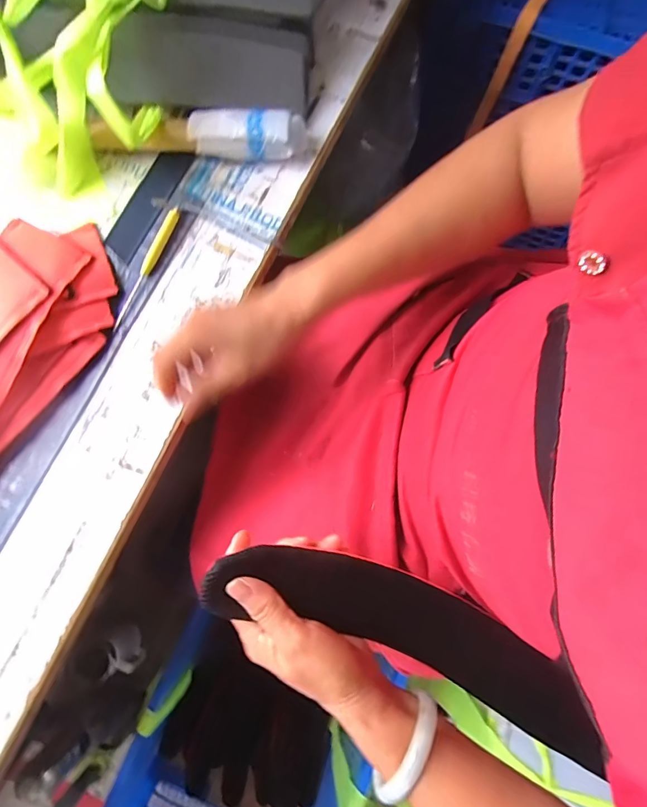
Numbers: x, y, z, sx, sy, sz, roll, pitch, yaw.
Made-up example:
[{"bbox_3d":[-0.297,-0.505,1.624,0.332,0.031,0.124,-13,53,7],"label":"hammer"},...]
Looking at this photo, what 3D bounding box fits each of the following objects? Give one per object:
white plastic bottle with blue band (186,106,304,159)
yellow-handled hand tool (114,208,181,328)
[{"bbox_3d":[-0.083,-0.287,0.440,0.121,0.036,0.045,6,80,1],"label":"white plastic bottle with blue band"},{"bbox_3d":[-0.183,-0.141,0.424,0.012,0.008,0.139,22,80,4],"label":"yellow-handled hand tool"}]

